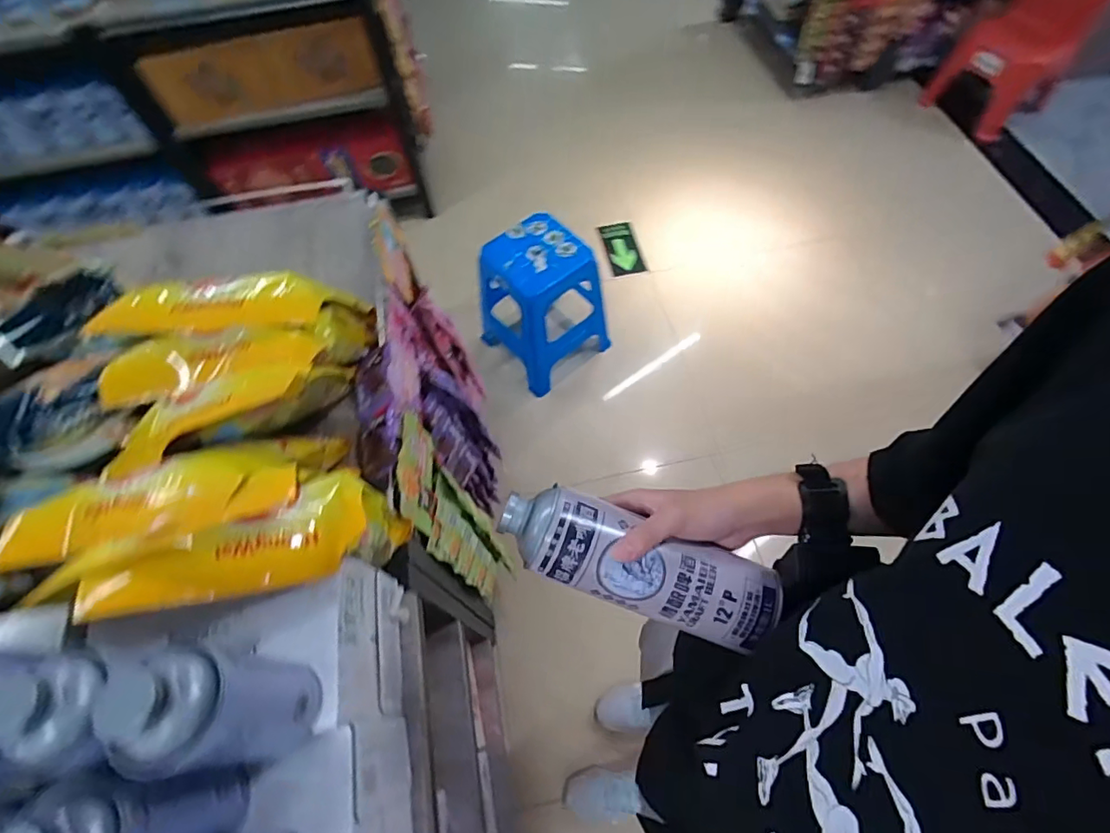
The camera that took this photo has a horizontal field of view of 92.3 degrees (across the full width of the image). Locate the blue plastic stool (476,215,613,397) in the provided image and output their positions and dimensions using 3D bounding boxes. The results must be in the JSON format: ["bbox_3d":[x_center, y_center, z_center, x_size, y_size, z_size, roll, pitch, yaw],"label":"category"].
[{"bbox_3d":[-0.039,-0.374,1.765,0.334,0.460,0.309,-36,66,-15],"label":"blue plastic stool"}]

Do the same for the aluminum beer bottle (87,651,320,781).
[{"bbox_3d":[-0.259,0.234,0.424,0.076,0.188,0.075,-16,63,-6],"label":"aluminum beer bottle"}]

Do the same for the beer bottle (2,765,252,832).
[{"bbox_3d":[-0.325,0.320,0.408,0.080,0.181,0.082,-14,62,-5],"label":"beer bottle"}]

